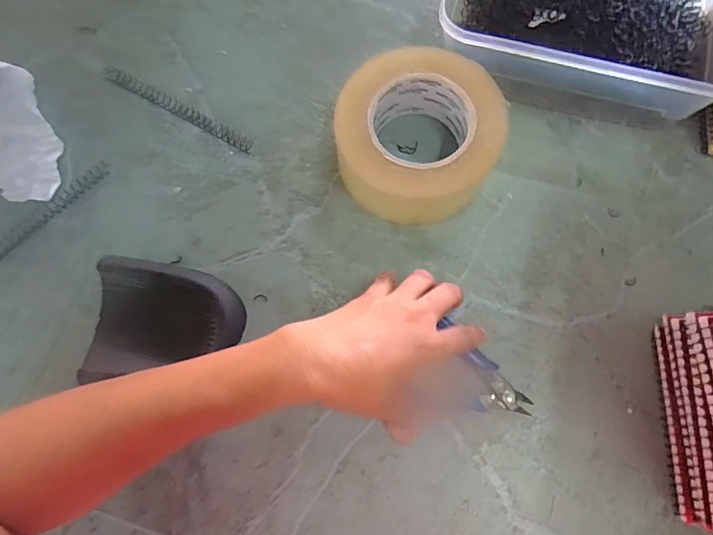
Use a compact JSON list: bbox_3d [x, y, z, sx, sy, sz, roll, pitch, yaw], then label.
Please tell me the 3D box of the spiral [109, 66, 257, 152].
[{"bbox_3d":[-0.162,-0.143,0.414,0.164,0.007,0.015,30,78,8],"label":"spiral"}]

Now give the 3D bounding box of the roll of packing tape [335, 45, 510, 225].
[{"bbox_3d":[0.049,-0.104,0.372,0.125,0.054,0.127,0,75,1],"label":"roll of packing tape"}]

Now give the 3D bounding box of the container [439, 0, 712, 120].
[{"bbox_3d":[0.193,-0.214,0.393,0.235,0.064,0.164,11,76,3],"label":"container"}]

